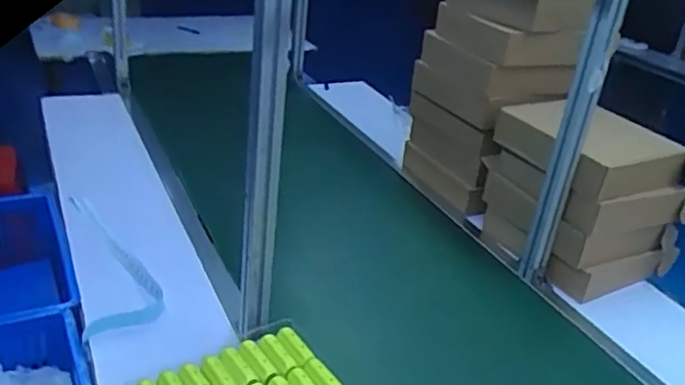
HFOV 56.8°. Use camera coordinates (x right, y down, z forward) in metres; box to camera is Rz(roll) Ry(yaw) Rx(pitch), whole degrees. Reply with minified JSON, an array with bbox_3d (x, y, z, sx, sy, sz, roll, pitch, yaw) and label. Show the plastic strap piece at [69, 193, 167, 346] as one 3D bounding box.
[{"bbox_3d":[-0.482,0.130,1.344,0.150,0.031,0.499,-6,32,-22],"label":"plastic strap piece"}]

